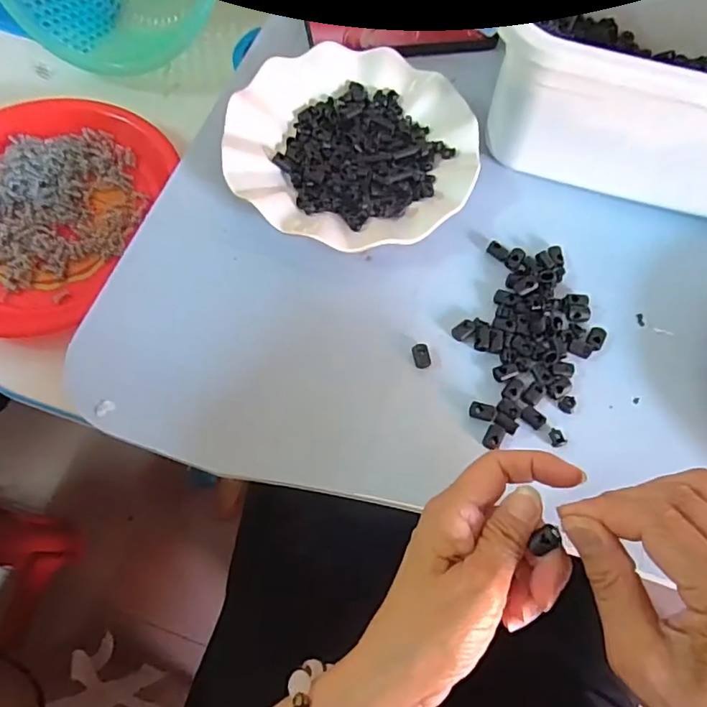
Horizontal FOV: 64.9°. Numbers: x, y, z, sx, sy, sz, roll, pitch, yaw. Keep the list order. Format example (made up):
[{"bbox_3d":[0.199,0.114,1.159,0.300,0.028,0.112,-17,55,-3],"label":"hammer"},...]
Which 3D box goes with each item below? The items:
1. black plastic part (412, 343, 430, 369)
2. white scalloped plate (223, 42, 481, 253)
[{"bbox_3d":[0.045,0.001,0.368,0.011,0.004,0.016,-11,65,-4],"label":"black plastic part"},{"bbox_3d":[-0.001,-0.157,0.416,0.176,0.027,0.178,0,68,-1],"label":"white scalloped plate"}]

